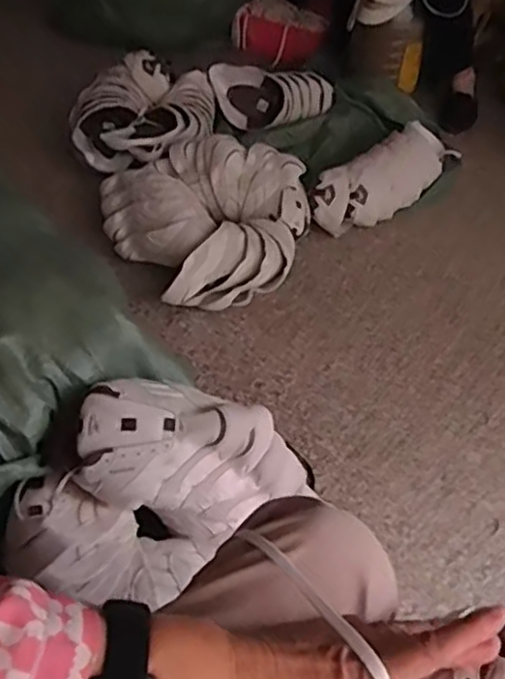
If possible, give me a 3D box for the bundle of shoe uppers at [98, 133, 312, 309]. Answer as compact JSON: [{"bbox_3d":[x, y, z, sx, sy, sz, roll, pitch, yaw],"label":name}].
[{"bbox_3d":[-0.075,-0.248,1.346,0.387,0.149,0.379,3,44,-3],"label":"bundle of shoe uppers"}]

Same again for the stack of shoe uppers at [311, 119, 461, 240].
[{"bbox_3d":[0.319,-0.369,1.534,0.126,0.132,0.502,32,50,25],"label":"stack of shoe uppers"}]

